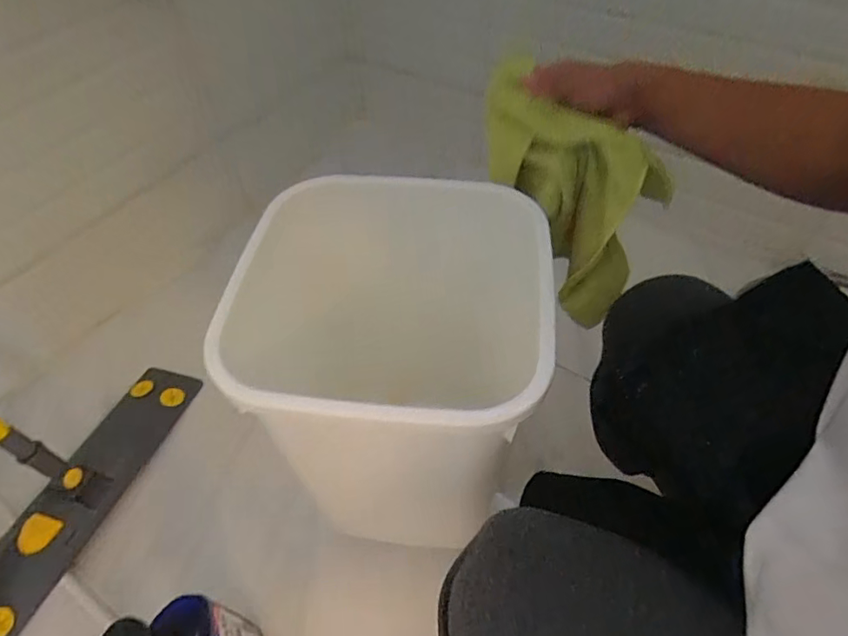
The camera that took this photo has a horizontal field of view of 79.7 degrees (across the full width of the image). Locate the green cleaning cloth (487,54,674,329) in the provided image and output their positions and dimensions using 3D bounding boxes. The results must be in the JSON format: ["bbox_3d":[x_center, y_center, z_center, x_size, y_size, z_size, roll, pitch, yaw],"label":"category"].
[{"bbox_3d":[0.127,-0.105,0.463,0.161,0.209,0.079,15,54,14],"label":"green cleaning cloth"}]

